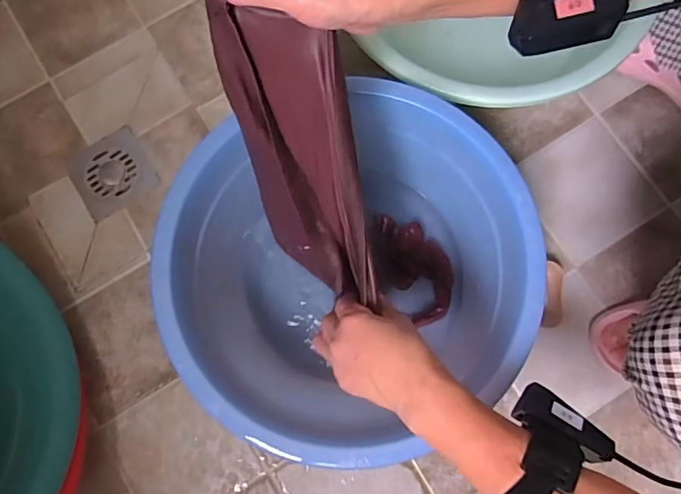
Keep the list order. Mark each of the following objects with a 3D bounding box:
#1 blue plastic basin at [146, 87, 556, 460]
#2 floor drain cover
[{"bbox_3d":[0.008,0.026,0.529,0.354,0.167,0.350,-29,81,-5],"label":"blue plastic basin"},{"bbox_3d":[-0.306,-0.100,0.641,0.102,0.006,0.099,-30,81,-5],"label":"floor drain cover"}]

